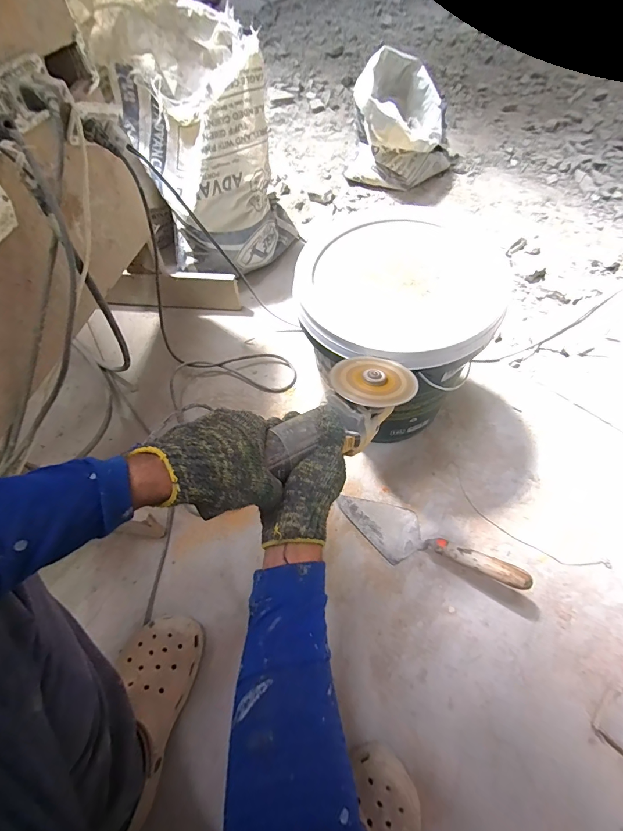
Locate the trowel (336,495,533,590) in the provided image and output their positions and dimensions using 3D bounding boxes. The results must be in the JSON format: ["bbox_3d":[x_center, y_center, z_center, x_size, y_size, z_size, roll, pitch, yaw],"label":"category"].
[{"bbox_3d":[0.188,0.215,0.627,0.318,0.072,0.095,14,60,37],"label":"trowel"}]

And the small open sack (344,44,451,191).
[{"bbox_3d":[0.295,-0.916,1.165,0.272,0.298,0.294,21,64,15],"label":"small open sack"}]

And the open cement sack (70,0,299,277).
[{"bbox_3d":[-0.239,-0.612,0.850,0.330,0.455,0.339,-19,61,-7],"label":"open cement sack"}]

